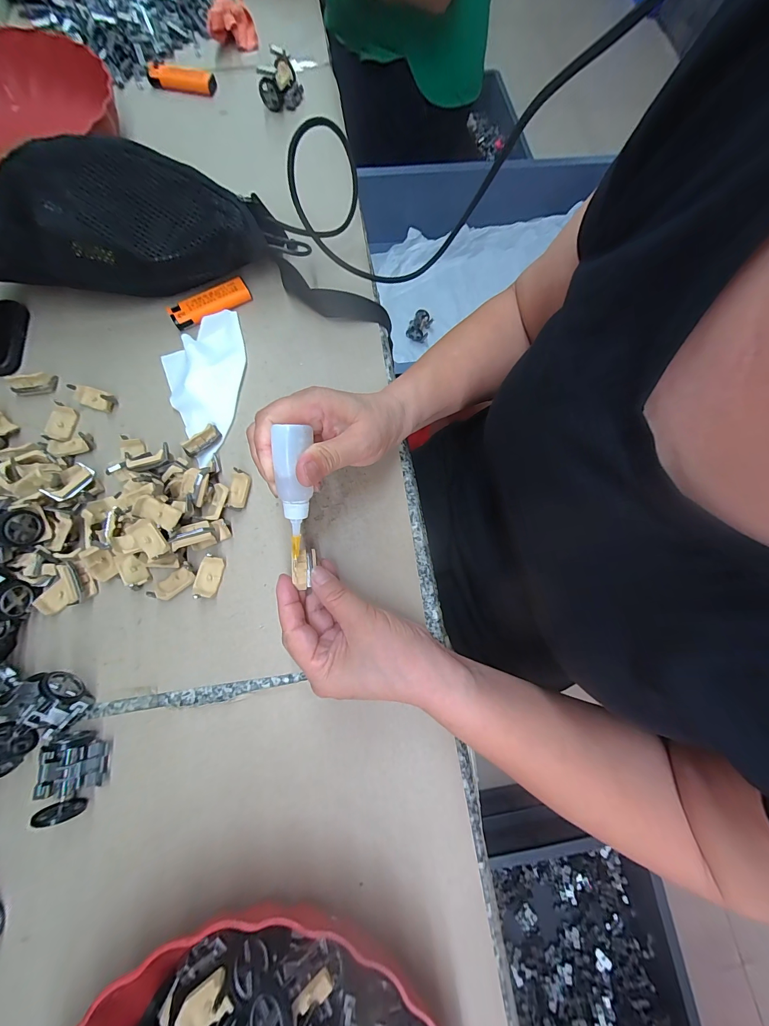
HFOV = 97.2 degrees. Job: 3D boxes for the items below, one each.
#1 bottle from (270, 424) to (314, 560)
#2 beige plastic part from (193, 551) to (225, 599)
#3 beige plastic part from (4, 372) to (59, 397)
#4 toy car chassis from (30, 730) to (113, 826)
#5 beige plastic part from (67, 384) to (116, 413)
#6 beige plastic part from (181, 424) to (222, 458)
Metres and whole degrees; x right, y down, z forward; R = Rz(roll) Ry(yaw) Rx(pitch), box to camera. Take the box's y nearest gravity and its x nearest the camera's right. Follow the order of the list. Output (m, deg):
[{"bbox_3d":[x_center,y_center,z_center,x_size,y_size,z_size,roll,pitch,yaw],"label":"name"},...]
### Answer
[{"bbox_3d":[-0.060,-0.013,0.227,0.020,0.017,0.088,2,113,0],"label":"bottle"},{"bbox_3d":[-0.143,0.051,0.277,0.018,0.012,0.035,11,76,2],"label":"beige plastic part"},{"bbox_3d":[-0.330,-0.121,0.315,0.036,0.013,0.015,-19,77,-5],"label":"beige plastic part"},{"bbox_3d":[-0.222,0.182,0.238,0.042,0.024,0.046,1,76,0],"label":"toy car chassis"},{"bbox_3d":[-0.270,-0.108,0.315,0.036,0.015,0.018,18,77,4],"label":"beige plastic part"},{"bbox_3d":[-0.163,-0.064,0.302,0.010,0.014,0.034,44,80,9],"label":"beige plastic part"}]

